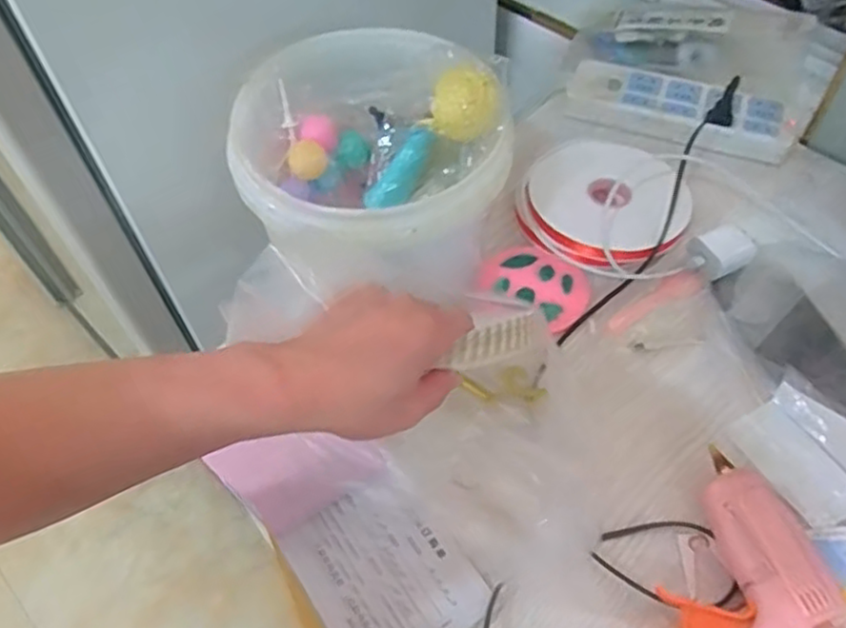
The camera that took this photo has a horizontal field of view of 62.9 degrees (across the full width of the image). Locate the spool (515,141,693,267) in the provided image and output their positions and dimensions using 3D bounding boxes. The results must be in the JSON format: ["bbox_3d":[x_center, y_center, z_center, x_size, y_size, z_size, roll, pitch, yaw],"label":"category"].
[{"bbox_3d":[0.168,-0.104,0.651,0.152,0.042,0.132,31,62,22],"label":"spool"}]

